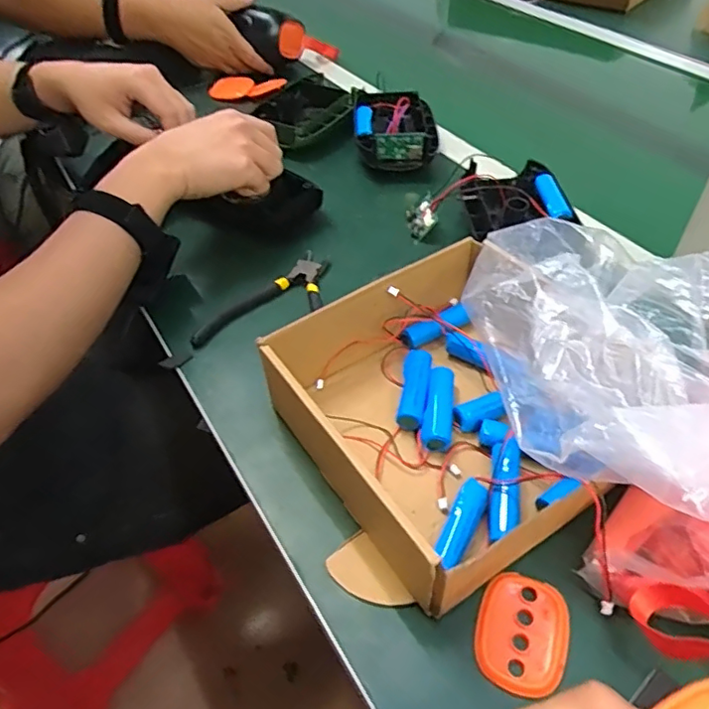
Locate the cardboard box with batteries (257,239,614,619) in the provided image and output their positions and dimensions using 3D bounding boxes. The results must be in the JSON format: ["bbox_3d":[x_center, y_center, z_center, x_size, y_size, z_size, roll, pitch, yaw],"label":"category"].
[{"bbox_3d":[0.062,0.032,0.397,0.184,0.060,0.214,-25,51,-20],"label":"cardboard box with batteries"}]

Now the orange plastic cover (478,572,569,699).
[{"bbox_3d":[0.095,0.156,0.324,0.049,0.004,0.063,15,49,15],"label":"orange plastic cover"}]

